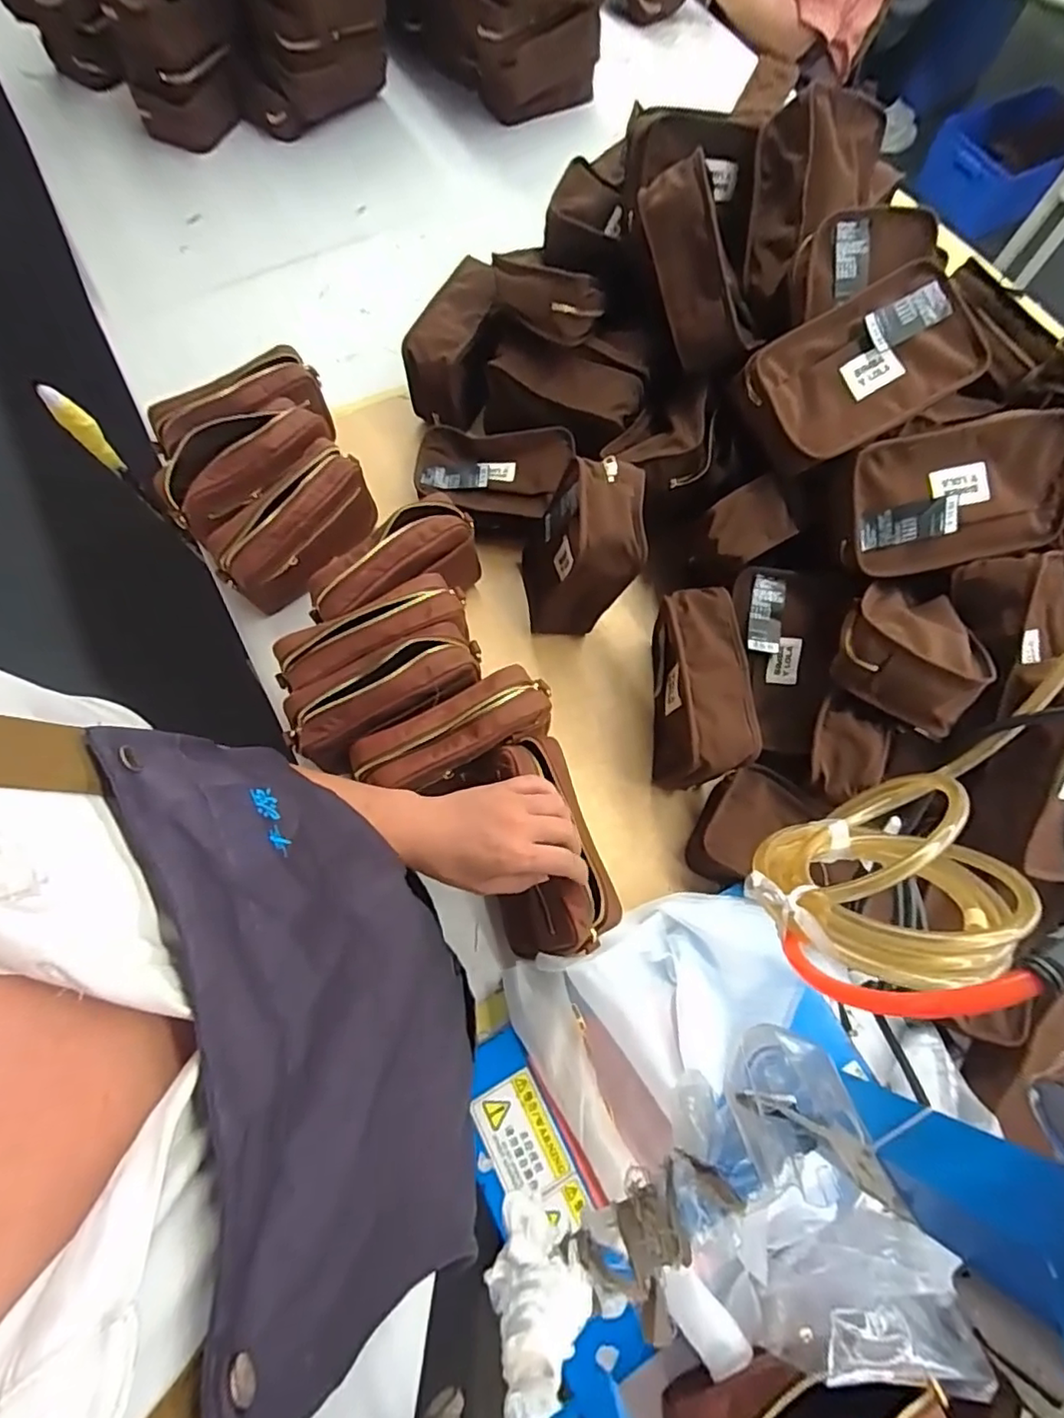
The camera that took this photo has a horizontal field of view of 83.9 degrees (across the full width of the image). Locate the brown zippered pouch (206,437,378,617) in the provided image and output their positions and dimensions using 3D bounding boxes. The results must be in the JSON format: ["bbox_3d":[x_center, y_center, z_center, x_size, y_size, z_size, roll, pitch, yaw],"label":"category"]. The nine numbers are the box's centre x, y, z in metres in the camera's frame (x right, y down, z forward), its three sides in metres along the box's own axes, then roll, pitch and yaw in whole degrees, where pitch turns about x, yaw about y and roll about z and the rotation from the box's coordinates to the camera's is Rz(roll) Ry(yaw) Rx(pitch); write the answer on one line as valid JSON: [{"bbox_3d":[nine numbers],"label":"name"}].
[{"bbox_3d":[-0.265,-0.203,0.668,0.067,0.113,0.189,35,74,10],"label":"brown zippered pouch"}]

